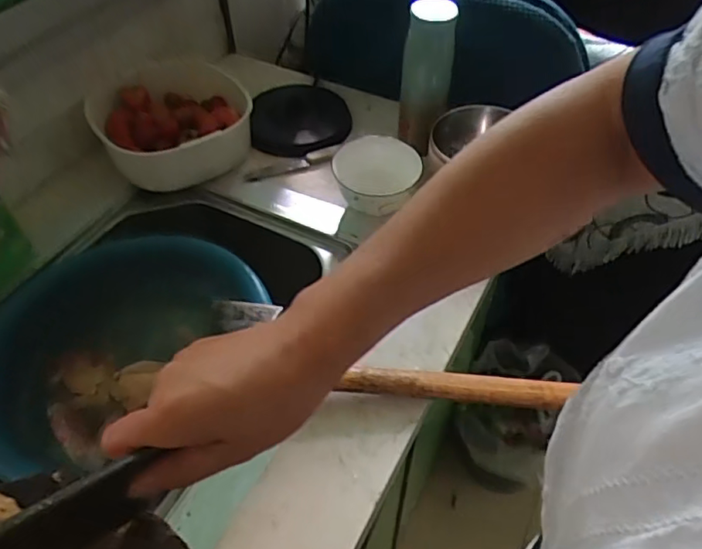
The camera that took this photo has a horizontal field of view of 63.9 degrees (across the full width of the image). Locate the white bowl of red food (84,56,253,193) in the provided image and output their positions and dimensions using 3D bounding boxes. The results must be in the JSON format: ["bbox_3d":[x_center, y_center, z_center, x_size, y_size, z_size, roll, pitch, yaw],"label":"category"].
[{"bbox_3d":[-0.258,-0.230,0.810,0.208,0.078,0.255,-17,51,-15],"label":"white bowl of red food"}]

